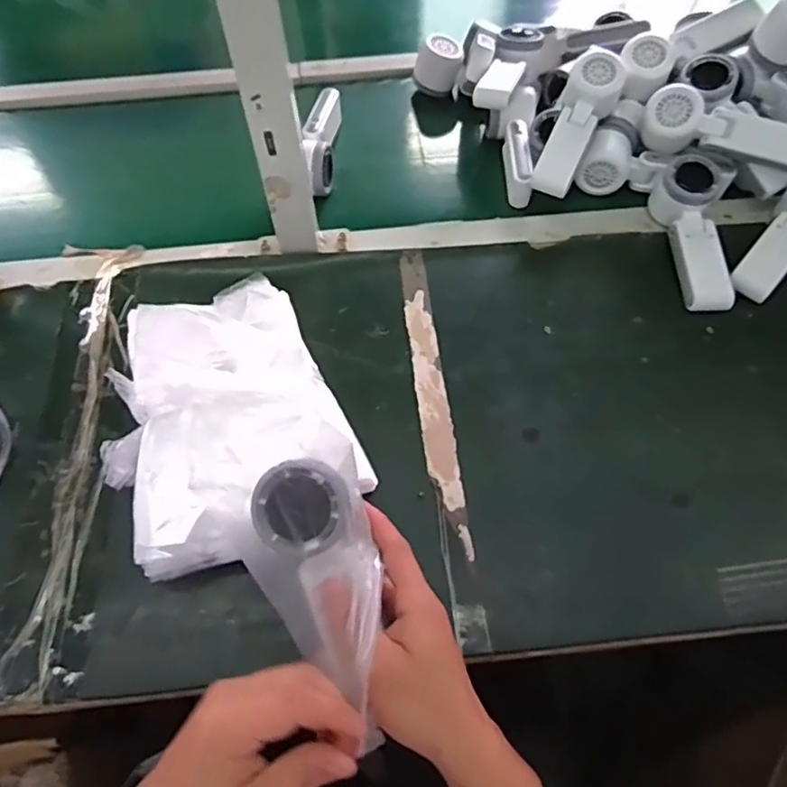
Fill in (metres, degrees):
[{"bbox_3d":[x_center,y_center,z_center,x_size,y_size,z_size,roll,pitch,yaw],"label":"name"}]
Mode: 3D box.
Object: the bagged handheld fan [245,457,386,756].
[{"bbox_3d":[-0.047,0.108,0.355,0.070,0.048,0.132,-16,84,2],"label":"bagged handheld fan"}]

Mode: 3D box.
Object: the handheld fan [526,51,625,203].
[{"bbox_3d":[0.197,-0.289,0.648,0.061,0.051,0.169,24,84,15],"label":"handheld fan"}]

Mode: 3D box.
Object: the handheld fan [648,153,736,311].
[{"bbox_3d":[0.311,-0.162,0.611,0.054,0.052,0.174,-2,72,1],"label":"handheld fan"}]

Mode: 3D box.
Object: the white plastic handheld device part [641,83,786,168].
[{"bbox_3d":[0.351,-0.276,0.628,0.168,0.055,0.049,15,61,10],"label":"white plastic handheld device part"}]

